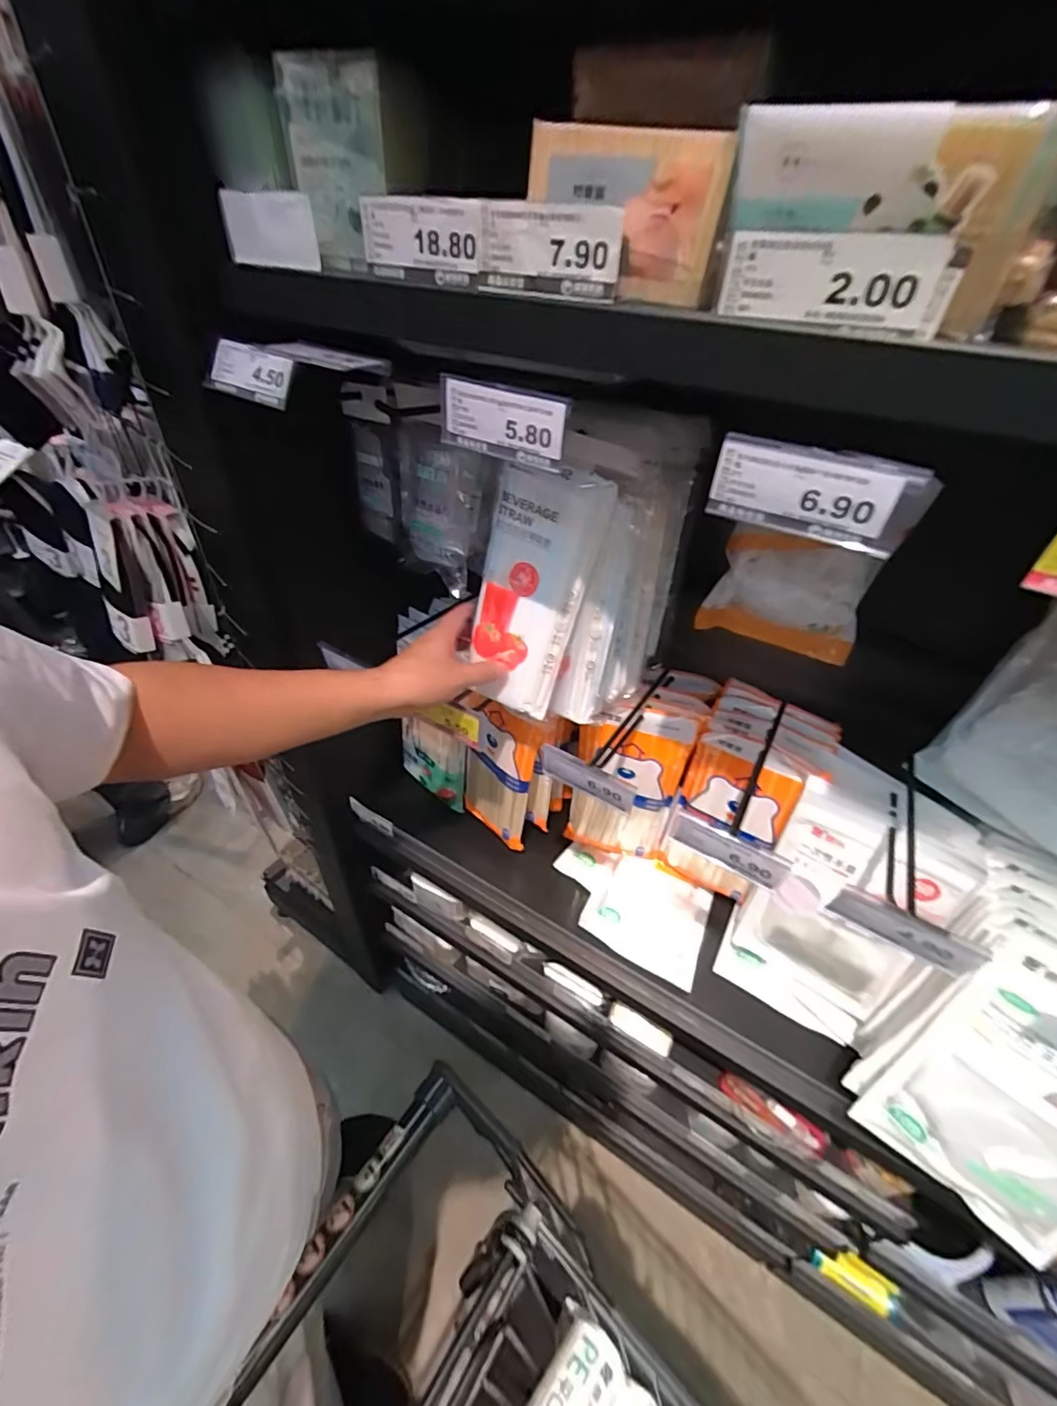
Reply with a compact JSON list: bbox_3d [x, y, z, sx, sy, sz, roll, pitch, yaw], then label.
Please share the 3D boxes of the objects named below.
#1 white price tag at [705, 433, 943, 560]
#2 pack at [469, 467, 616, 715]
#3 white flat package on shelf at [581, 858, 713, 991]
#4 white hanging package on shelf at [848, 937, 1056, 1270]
[{"bbox_3d":[0.155,-0.114,0.288,0.104,0.044,0.007,24,44,21],"label":"white price tag"},{"bbox_3d":[0.001,-0.102,0.520,0.107,0.239,0.017,24,27,21],"label":"pack"},{"bbox_3d":[0.170,0.299,0.746,0.159,0.020,0.150,21,43,18],"label":"white flat package on shelf"},{"bbox_3d":[0.426,0.349,0.449,0.162,0.256,0.017,33,29,31],"label":"white hanging package on shelf"}]

